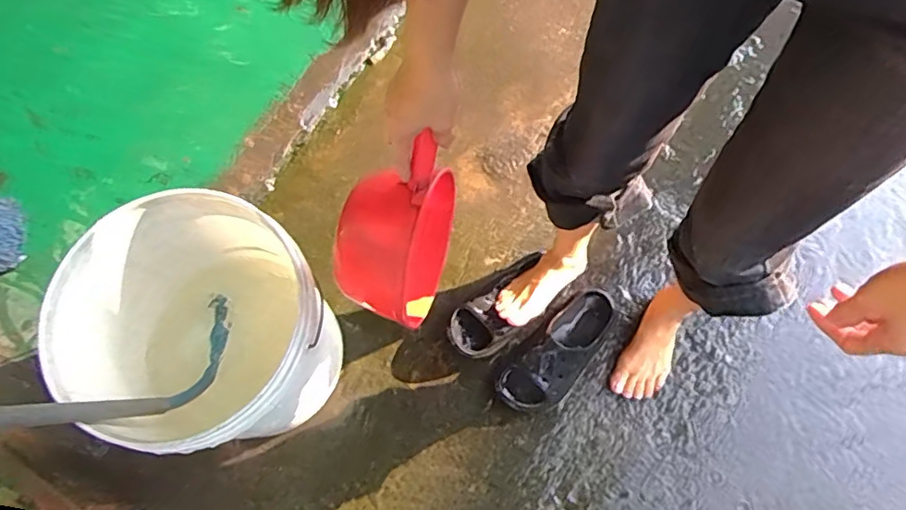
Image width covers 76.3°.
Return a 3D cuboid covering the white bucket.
[{"bbox_3d":[-0.306,0.124,0.811,0.280,0.353,0.288,-1,69,2],"label":"white bucket"}]

